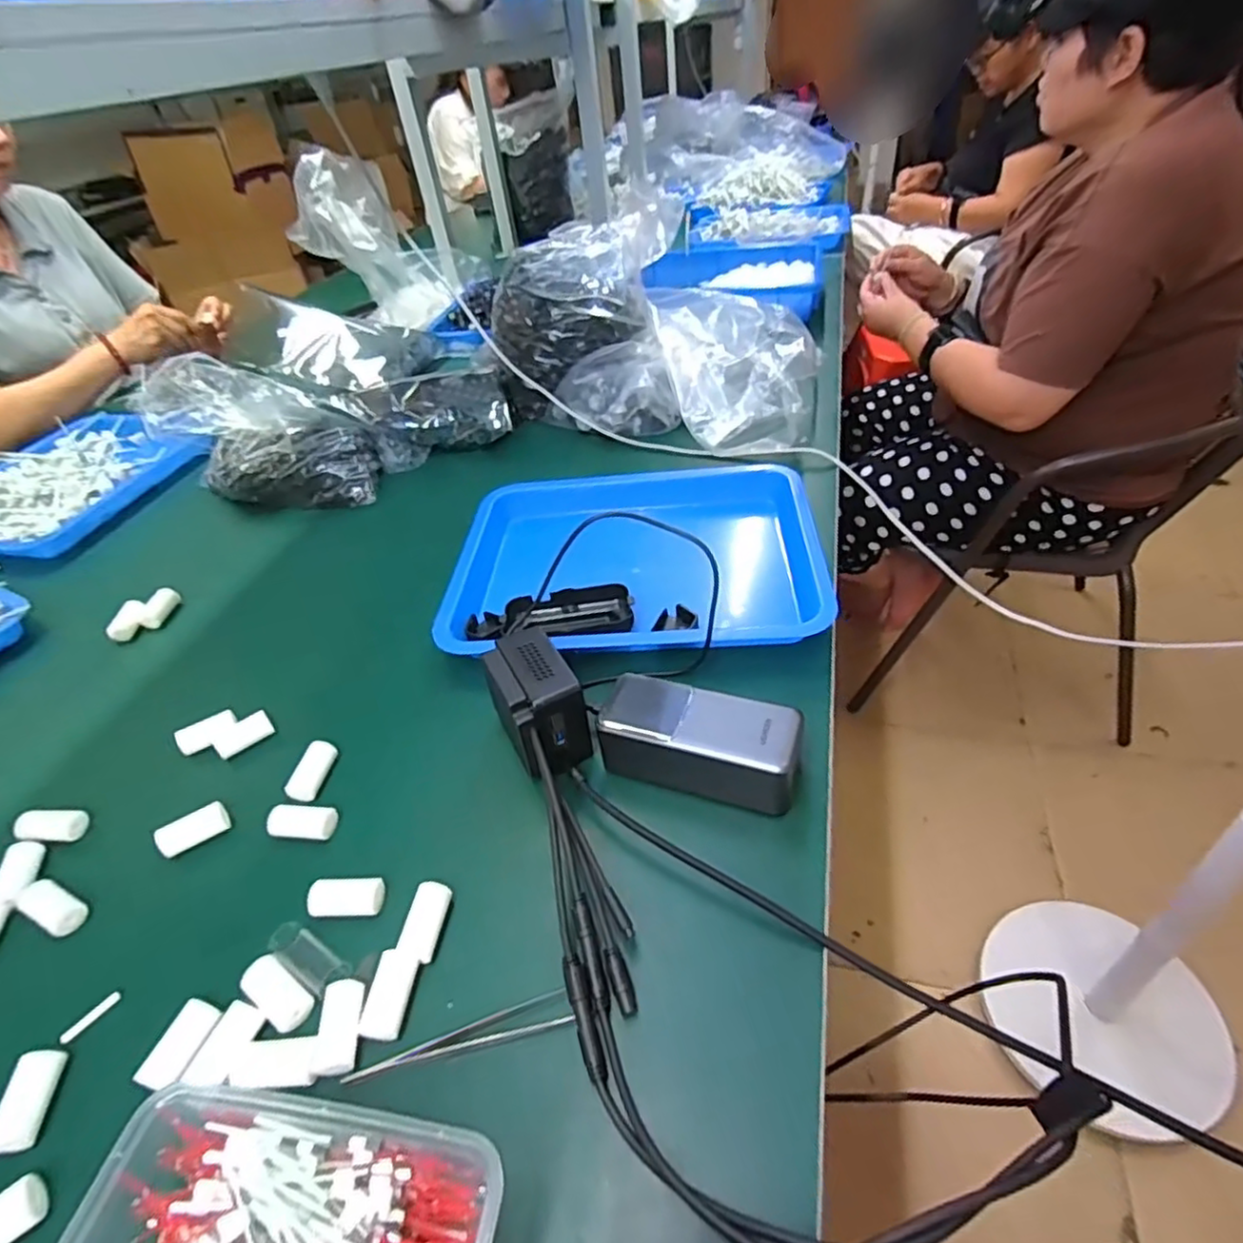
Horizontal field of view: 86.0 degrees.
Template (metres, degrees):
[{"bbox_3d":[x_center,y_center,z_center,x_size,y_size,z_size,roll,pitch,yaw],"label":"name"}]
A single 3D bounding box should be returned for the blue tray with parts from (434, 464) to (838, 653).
[{"bbox_3d":[0.013,-0.070,0.629,0.325,0.030,0.276,-4,41,5],"label":"blue tray with parts"}]

